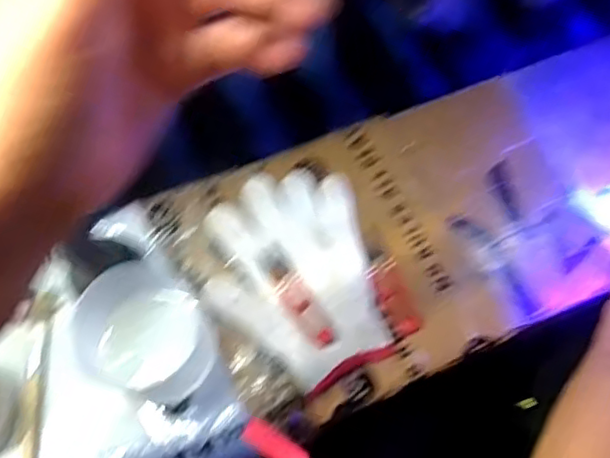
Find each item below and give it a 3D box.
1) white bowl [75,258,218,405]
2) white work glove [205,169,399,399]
[{"bbox_3d":[-0.120,0.081,0.503,0.094,0.085,0.098,0,68,1],"label":"white bowl"},{"bbox_3d":[-0.011,0.039,0.558,0.138,0.012,0.192,-12,69,-4],"label":"white work glove"}]

